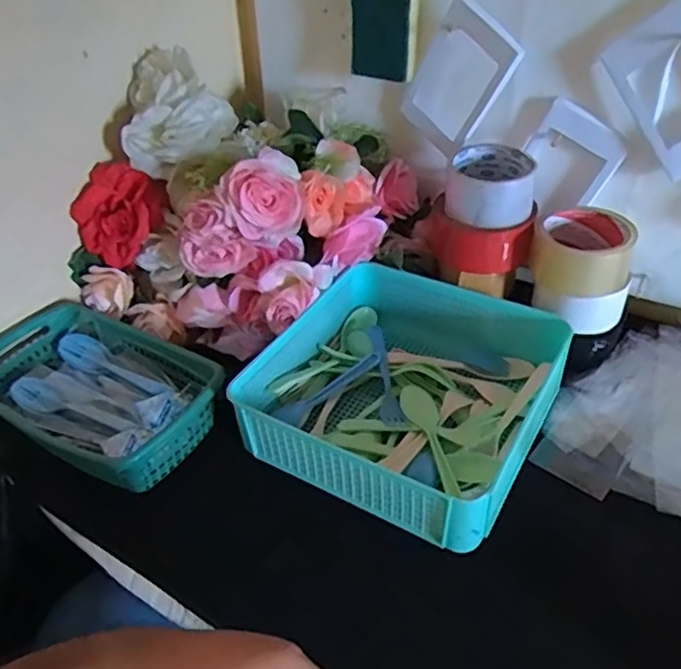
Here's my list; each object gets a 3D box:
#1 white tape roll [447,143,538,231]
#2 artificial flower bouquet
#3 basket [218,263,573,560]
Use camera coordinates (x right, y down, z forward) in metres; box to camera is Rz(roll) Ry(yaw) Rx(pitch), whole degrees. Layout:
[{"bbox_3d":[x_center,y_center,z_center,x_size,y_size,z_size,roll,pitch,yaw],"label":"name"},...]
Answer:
[{"bbox_3d":[0.153,-0.154,0.641,0.084,0.048,0.102,4,40,9],"label":"white tape roll"},{"bbox_3d":[-0.109,-0.147,0.694,0.290,0.239,0.251,19,44,25],"label":"artificial flower bouquet"},{"bbox_3d":[0.067,0.052,0.616,0.247,0.085,0.261,20,44,26],"label":"basket"}]

